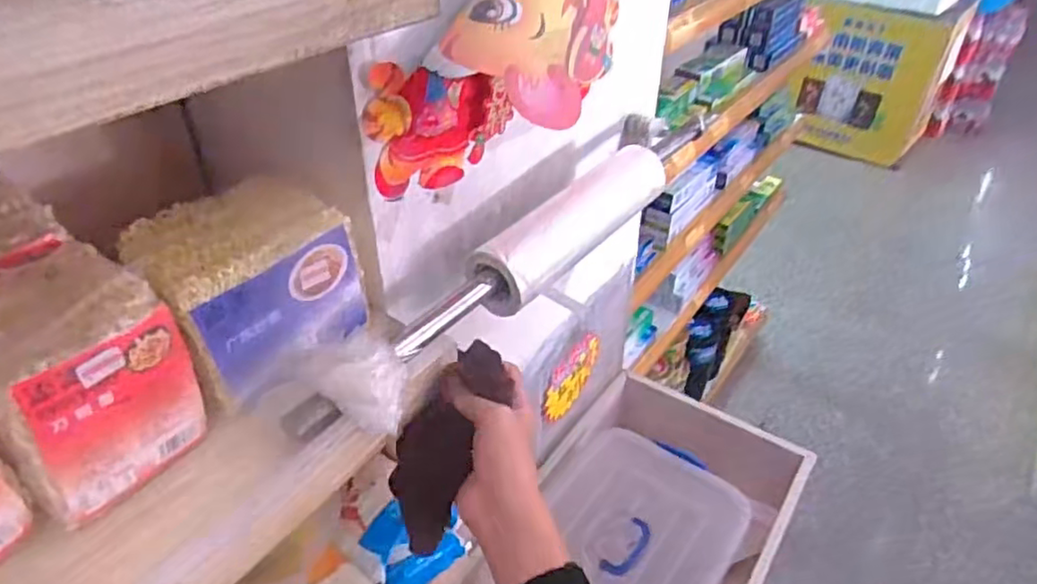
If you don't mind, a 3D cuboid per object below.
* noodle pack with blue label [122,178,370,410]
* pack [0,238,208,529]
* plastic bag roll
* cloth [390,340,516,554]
[{"bbox_3d":[-0.194,-0.009,0.474,0.127,0.087,0.122,-30,46,-34],"label":"noodle pack with blue label"},{"bbox_3d":[-0.270,0.049,0.396,0.115,0.111,0.101,25,43,29],"label":"pack"},{"bbox_3d":[0.059,-0.071,0.637,0.051,0.054,0.268,26,43,29],"label":"plastic bag roll"},{"bbox_3d":[-0.058,0.118,0.508,0.054,0.039,0.165,18,80,22],"label":"cloth"}]

